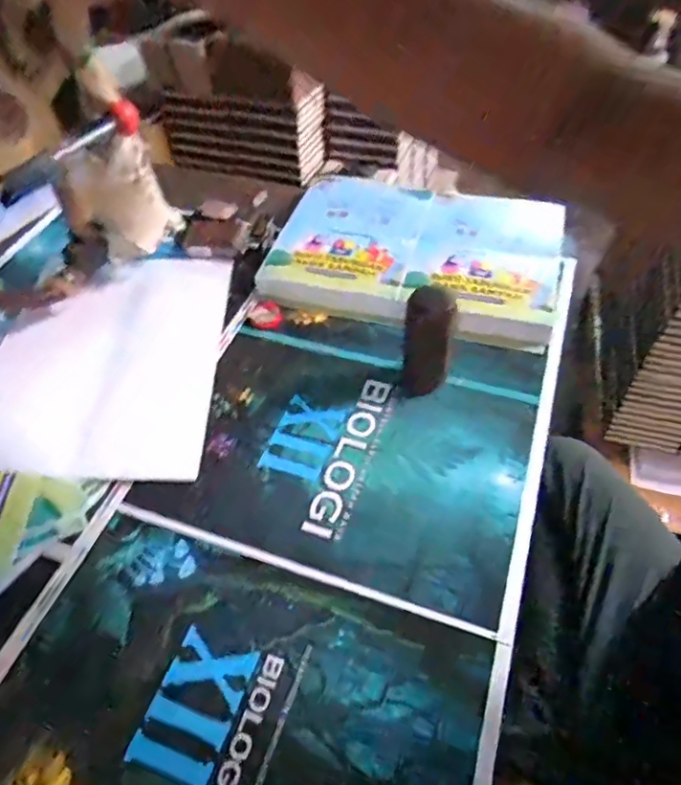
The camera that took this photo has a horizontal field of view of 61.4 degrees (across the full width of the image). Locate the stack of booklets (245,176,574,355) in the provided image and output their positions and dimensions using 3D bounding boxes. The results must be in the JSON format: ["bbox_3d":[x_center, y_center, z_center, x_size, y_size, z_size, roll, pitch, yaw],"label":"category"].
[{"bbox_3d":[0.082,-0.166,0.644,0.316,0.044,0.232,10,51,9],"label":"stack of booklets"}]

